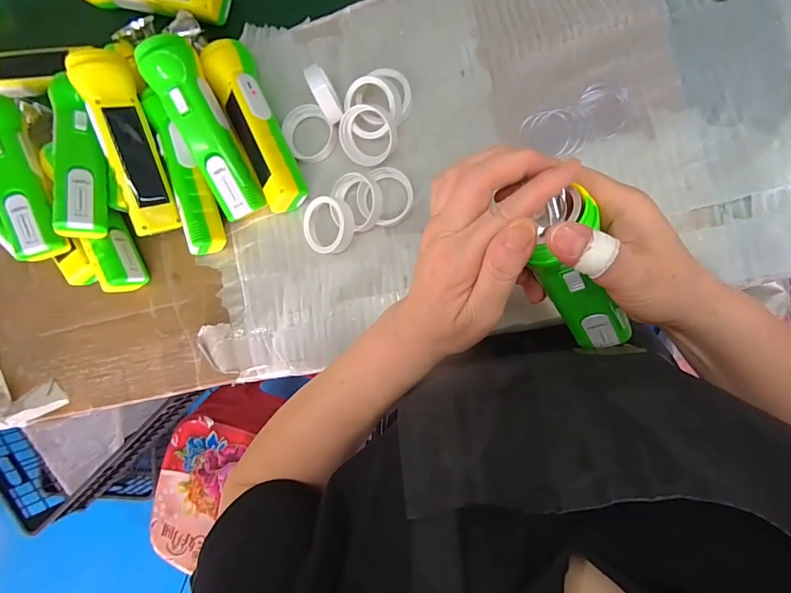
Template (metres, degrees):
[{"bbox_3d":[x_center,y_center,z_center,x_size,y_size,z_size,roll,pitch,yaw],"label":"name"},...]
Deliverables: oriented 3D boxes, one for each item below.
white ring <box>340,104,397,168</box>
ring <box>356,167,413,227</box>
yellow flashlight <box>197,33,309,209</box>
[{"bbox_3d":[-0.025,-0.146,0.368,0.053,0.013,0.050,8,128,10],"label":"white ring"},{"bbox_3d":[-0.009,-0.094,0.384,0.050,0.012,0.052,0,92,9],"label":"ring"},{"bbox_3d":[-0.135,-0.163,0.394,0.045,0.044,0.159,-23,88,9],"label":"yellow flashlight"}]

